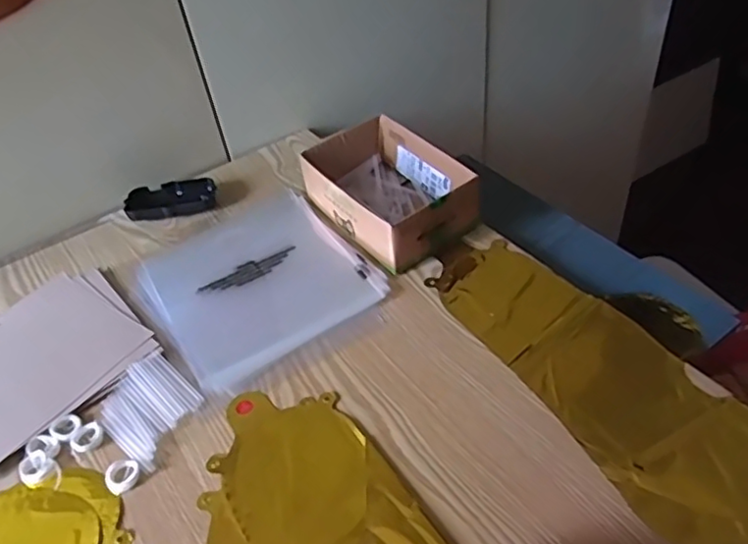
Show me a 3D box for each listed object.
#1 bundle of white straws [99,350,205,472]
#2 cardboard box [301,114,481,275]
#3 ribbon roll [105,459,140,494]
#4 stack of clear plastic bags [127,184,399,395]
[{"bbox_3d":[-0.203,0.121,0.569,0.095,0.007,0.079,29,54,30],"label":"bundle of white straws"},{"bbox_3d":[0.015,-0.092,0.709,0.129,0.062,0.186,-28,49,-21],"label":"cardboard box"},{"bbox_3d":[-0.211,0.170,0.527,0.028,0.008,0.027,-3,45,3],"label":"ribbon roll"},{"bbox_3d":[-0.130,0.008,0.692,0.221,0.008,0.244,-28,49,-21],"label":"stack of clear plastic bags"}]

